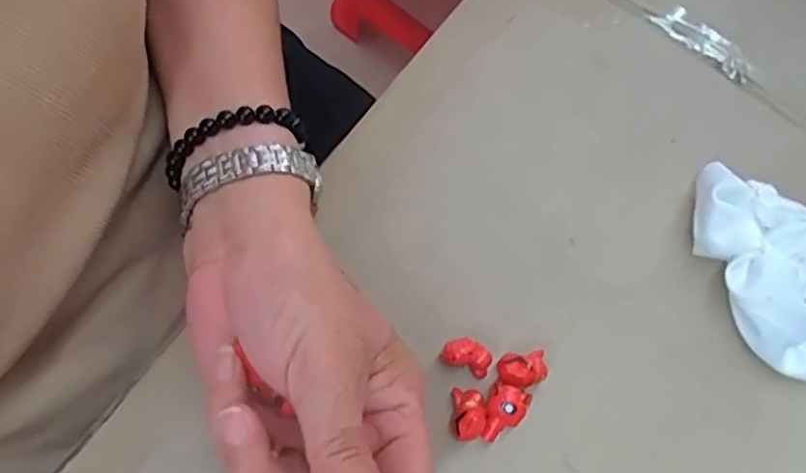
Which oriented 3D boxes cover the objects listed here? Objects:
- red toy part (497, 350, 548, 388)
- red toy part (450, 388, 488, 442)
[{"bbox_3d":[0.050,0.056,0.269,0.021,0.010,0.014,-5,78,-1],"label":"red toy part"},{"bbox_3d":[0.027,0.075,0.266,0.014,0.013,0.020,5,78,1],"label":"red toy part"}]

